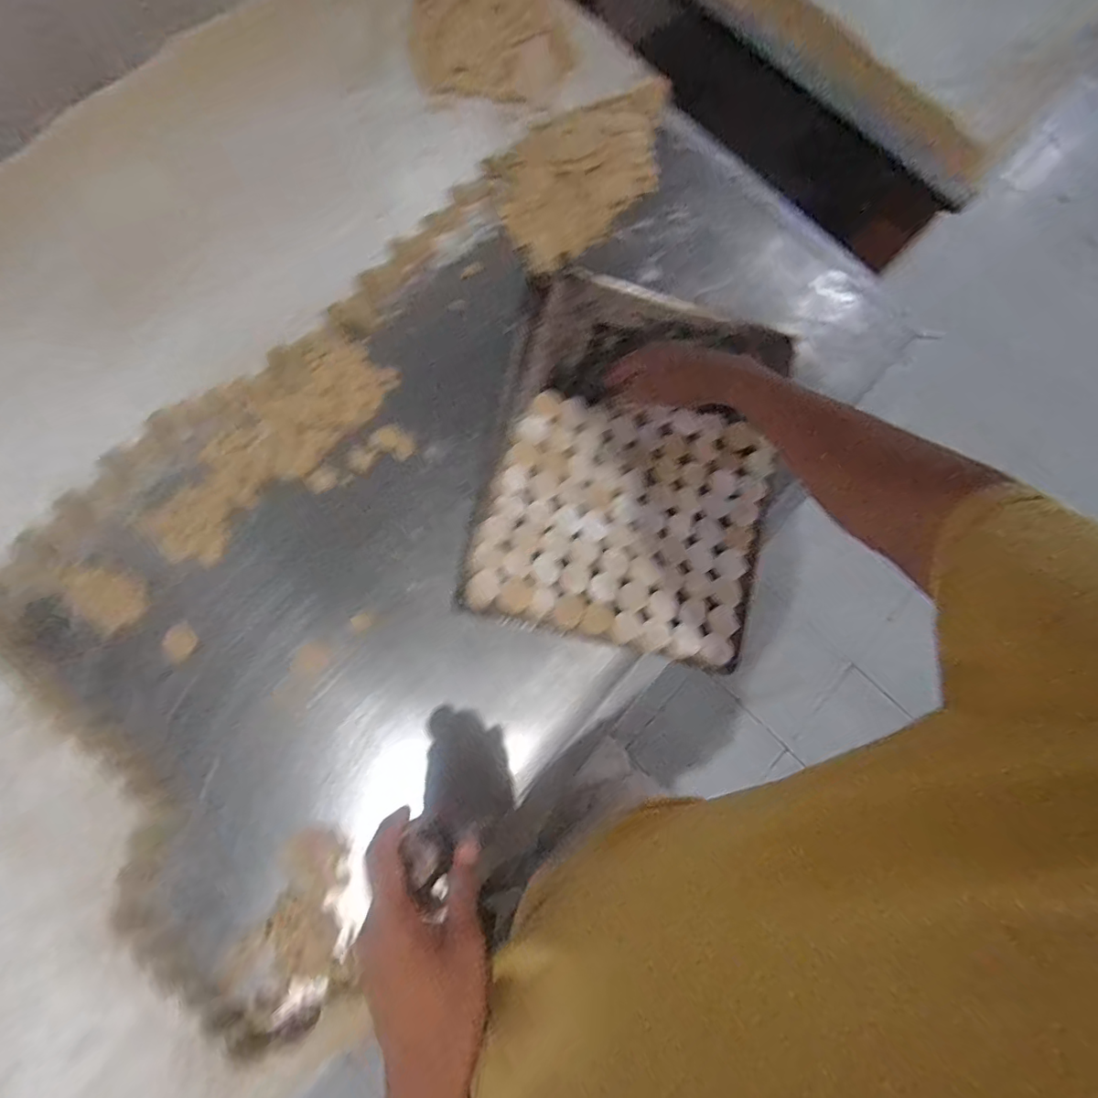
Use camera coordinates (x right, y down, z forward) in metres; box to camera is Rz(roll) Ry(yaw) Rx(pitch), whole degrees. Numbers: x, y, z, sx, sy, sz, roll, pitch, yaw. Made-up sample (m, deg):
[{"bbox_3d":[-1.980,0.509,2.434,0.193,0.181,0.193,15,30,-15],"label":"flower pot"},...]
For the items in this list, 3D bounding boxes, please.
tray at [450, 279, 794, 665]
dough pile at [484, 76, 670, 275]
[{"bbox_3d":[0.097,-0.122,0.615,0.326,0.032,0.455,13,76,4],"label":"tray"},{"bbox_3d":[0.069,-0.533,0.706,0.330,0.071,0.160,-41,82,-12],"label":"dough pile"}]

